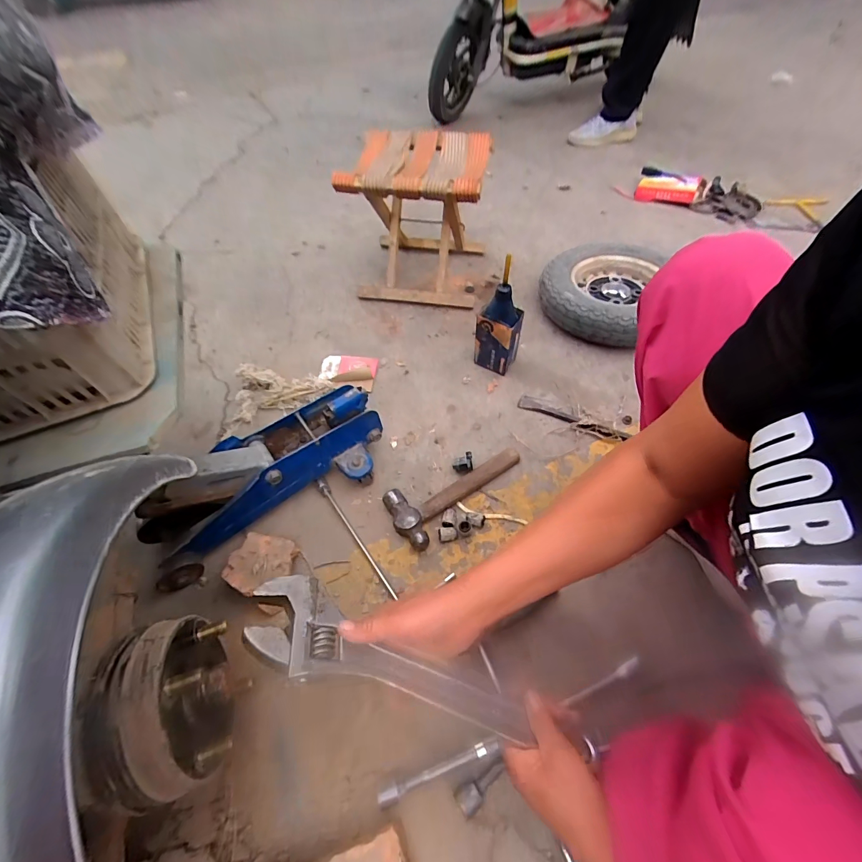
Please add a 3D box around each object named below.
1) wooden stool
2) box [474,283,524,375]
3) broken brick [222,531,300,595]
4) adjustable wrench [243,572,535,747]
[{"bbox_3d":[-0.025,-0.508,0.956,0.298,0.282,0.283,8,56,8],"label":"wooden stool"},{"bbox_3d":[0.138,-0.200,0.786,0.085,0.183,0.059,29,61,21],"label":"box"},{"bbox_3d":[-0.253,0.202,0.590,0.095,0.042,0.086,8,58,4],"label":"broken brick"},{"bbox_3d":[-0.038,0.220,0.378,0.279,0.032,0.069,24,58,-4],"label":"adjustable wrench"}]

